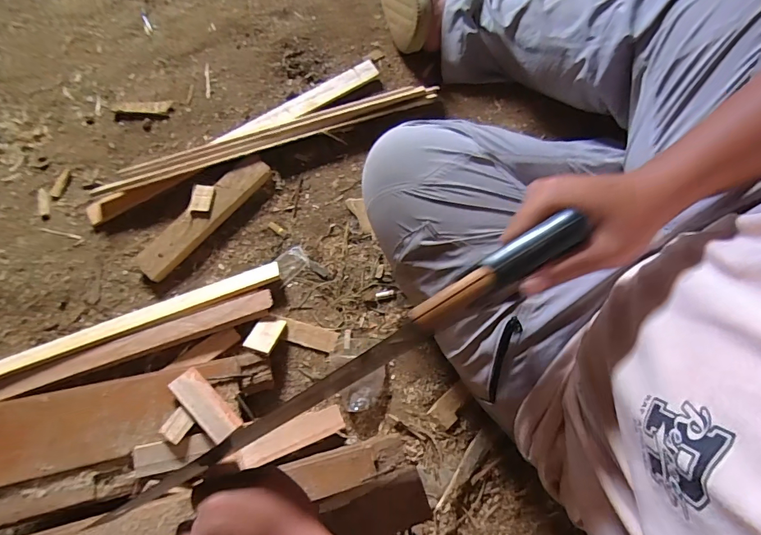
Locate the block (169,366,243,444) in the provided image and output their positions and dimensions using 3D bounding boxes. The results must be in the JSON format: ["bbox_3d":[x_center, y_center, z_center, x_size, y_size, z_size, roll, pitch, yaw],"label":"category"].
[{"bbox_3d":[-0.220,0.172,0.509,0.100,0.008,0.038,41,48,12],"label":"block"}]

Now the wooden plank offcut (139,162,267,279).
[{"bbox_3d":[-0.287,-0.083,0.669,0.056,0.029,0.250,39,73,14],"label":"wooden plank offcut"}]

